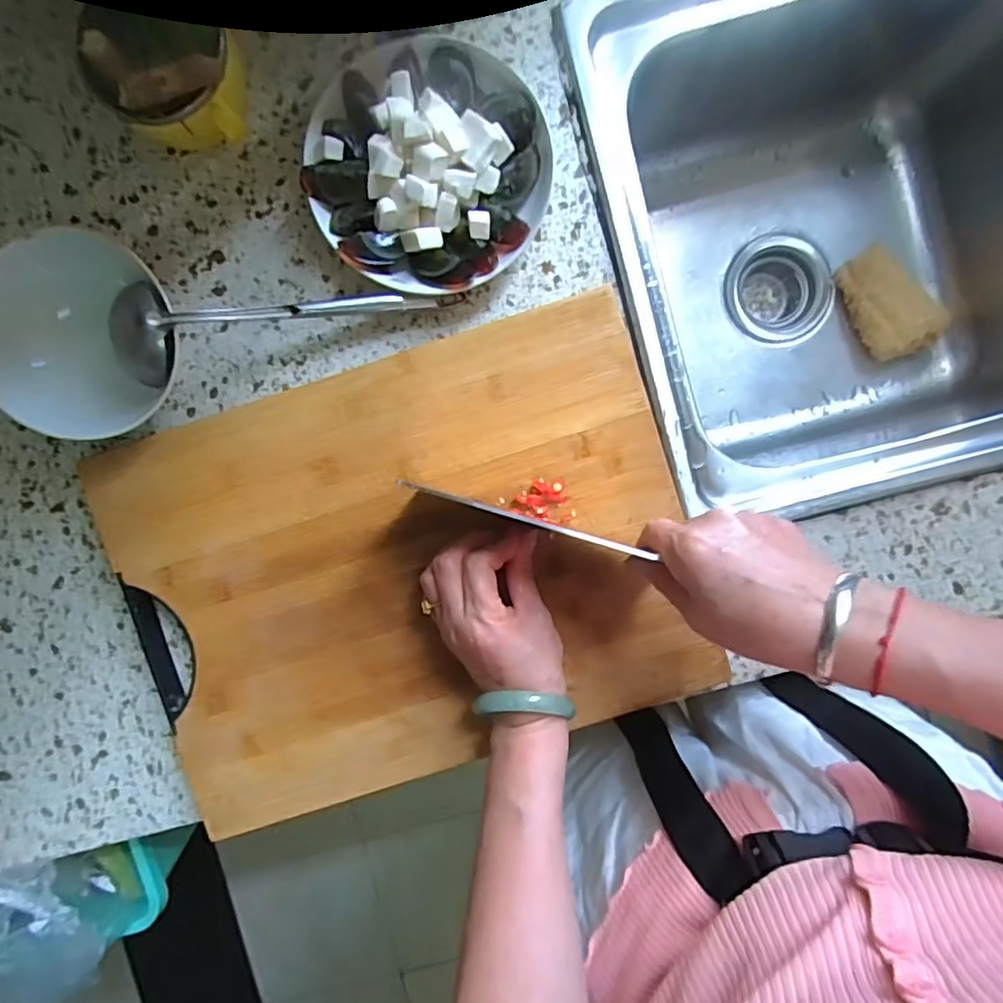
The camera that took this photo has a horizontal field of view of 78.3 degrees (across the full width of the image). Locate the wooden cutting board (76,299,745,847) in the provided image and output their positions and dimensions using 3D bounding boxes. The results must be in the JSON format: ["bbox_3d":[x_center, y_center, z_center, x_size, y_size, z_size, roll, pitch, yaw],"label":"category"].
[{"bbox_3d":[-0.068,0.050,0.437,0.394,0.012,0.286,-18,93,1],"label":"wooden cutting board"}]

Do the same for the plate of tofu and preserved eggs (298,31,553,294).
[{"bbox_3d":[-0.053,-0.230,0.422,0.165,0.052,0.157,0,93,0],"label":"plate of tofu and preserved eggs"}]

